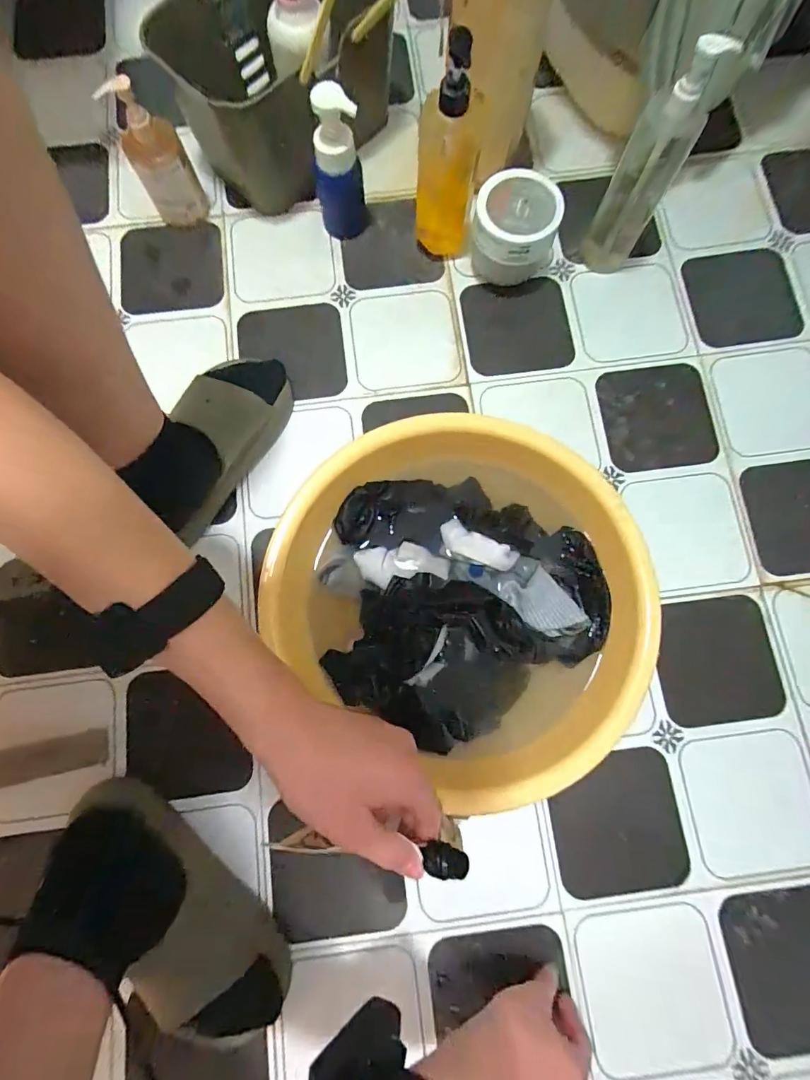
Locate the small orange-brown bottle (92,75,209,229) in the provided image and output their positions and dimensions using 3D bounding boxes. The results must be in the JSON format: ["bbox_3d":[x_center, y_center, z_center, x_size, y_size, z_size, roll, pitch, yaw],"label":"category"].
[{"bbox_3d":[-0.307,-0.473,0.576,0.066,0.148,0.052,-29,79,-4],"label":"small orange-brown bottle"}]

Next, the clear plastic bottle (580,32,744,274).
[{"bbox_3d":[0.273,-0.417,0.525,0.065,0.234,0.057,35,80,7],"label":"clear plastic bottle"}]

